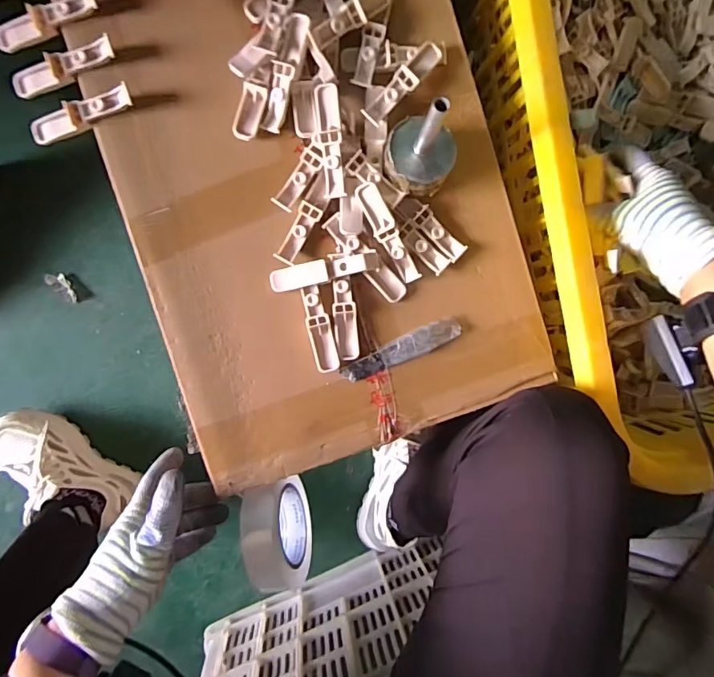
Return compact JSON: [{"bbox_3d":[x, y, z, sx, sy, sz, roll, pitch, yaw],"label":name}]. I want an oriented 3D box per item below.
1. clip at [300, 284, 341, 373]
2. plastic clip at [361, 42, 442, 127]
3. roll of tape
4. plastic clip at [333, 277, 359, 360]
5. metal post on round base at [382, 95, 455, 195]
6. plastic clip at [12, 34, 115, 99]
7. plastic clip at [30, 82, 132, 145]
[{"bbox_3d":[-0.035,-0.009,0.452,0.022,0.010,0.081,-15,93,-5],"label":"clip"},{"bbox_3d":[0.043,-0.237,0.448,0.022,0.019,0.097,40,87,-5],"label":"plastic clip"},{"bbox_3d":[-0.081,0.196,0.501,0.058,0.090,0.108,-9,92,-6],"label":"roll of tape"},{"bbox_3d":[-0.011,-0.018,0.453,0.021,0.009,0.082,-5,92,-6],"label":"plastic clip"},{"bbox_3d":[0.056,-0.163,0.423,0.059,0.077,0.059,0,91,-6],"label":"metal post on round base"},{"bbox_3d":[-0.262,-0.243,0.425,0.097,0.021,0.027,-13,91,15],"label":"plastic clip"},{"bbox_3d":[-0.247,-0.201,0.429,0.097,0.018,0.026,-16,91,13],"label":"plastic clip"}]

